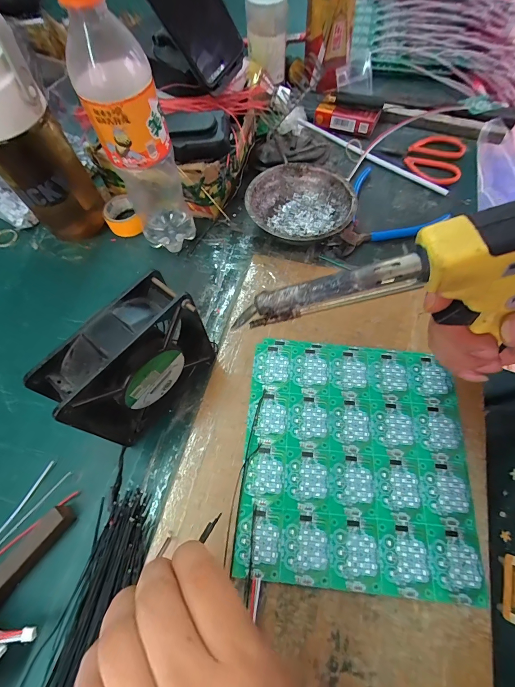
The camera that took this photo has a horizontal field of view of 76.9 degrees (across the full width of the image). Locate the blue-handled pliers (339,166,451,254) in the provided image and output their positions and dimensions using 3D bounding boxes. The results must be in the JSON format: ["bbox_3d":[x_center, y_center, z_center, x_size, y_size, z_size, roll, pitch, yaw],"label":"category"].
[{"bbox_3d":[0.147,-0.157,0.404,0.131,0.012,0.127,-42,69,-17],"label":"blue-handled pliers"}]

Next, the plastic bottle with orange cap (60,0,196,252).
[{"bbox_3d":[-0.114,-0.187,0.312,0.064,0.238,0.063,-21,64,-7],"label":"plastic bottle with orange cap"}]

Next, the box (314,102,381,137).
[{"bbox_3d":[0.130,-0.332,0.477,0.090,0.022,0.026,19,66,12],"label":"box"}]

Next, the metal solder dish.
[{"bbox_3d":[0.051,-0.161,0.396,0.120,0.041,0.123,-1,63,2],"label":"metal solder dish"}]

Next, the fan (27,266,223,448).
[{"bbox_3d":[-0.097,0.020,0.274,0.118,0.120,0.048,-42,69,-17],"label":"fan"}]

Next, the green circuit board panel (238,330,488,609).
[{"bbox_3d":[0.086,0.094,0.287,0.188,0.004,0.198,4,64,4],"label":"green circuit board panel"}]

